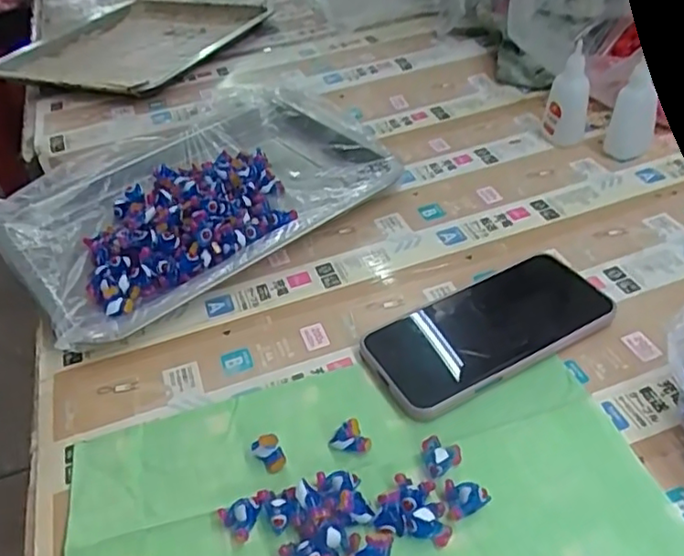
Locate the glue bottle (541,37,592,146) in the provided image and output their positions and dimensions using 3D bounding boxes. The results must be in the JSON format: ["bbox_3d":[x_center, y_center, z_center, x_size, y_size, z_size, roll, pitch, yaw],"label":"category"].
[{"bbox_3d":[0.207,-0.166,0.571,0.033,0.083,0.033,-5,41,1],"label":"glue bottle"}]

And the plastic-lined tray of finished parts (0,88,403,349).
[{"bbox_3d":[-0.126,-0.074,0.537,0.318,0.034,0.237,-32,47,-27],"label":"plastic-lined tray of finished parts"}]

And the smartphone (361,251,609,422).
[{"bbox_3d":[0.099,0.032,0.410,0.168,0.012,0.076,-24,44,-19],"label":"smartphone"}]

